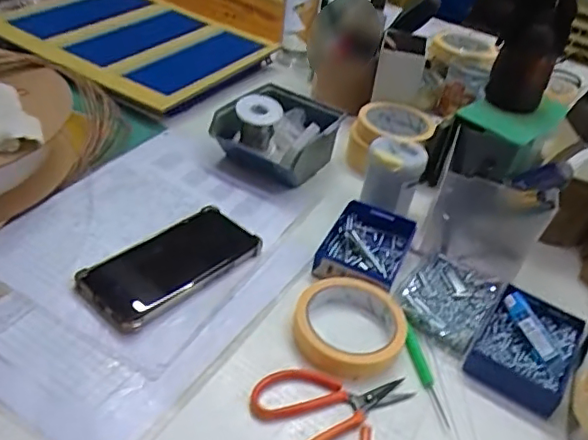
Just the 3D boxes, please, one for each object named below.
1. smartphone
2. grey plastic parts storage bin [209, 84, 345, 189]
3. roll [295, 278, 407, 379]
[{"bbox_3d":[-0.114,0.039,0.545,0.082,0.011,0.165,32,42,27],"label":"smartphone"},{"bbox_3d":[-0.015,-0.109,0.706,0.128,0.074,0.139,33,43,27],"label":"grey plastic parts storage bin"},{"bbox_3d":[0.049,0.088,0.499,0.093,0.018,0.110,19,38,12],"label":"roll"}]

